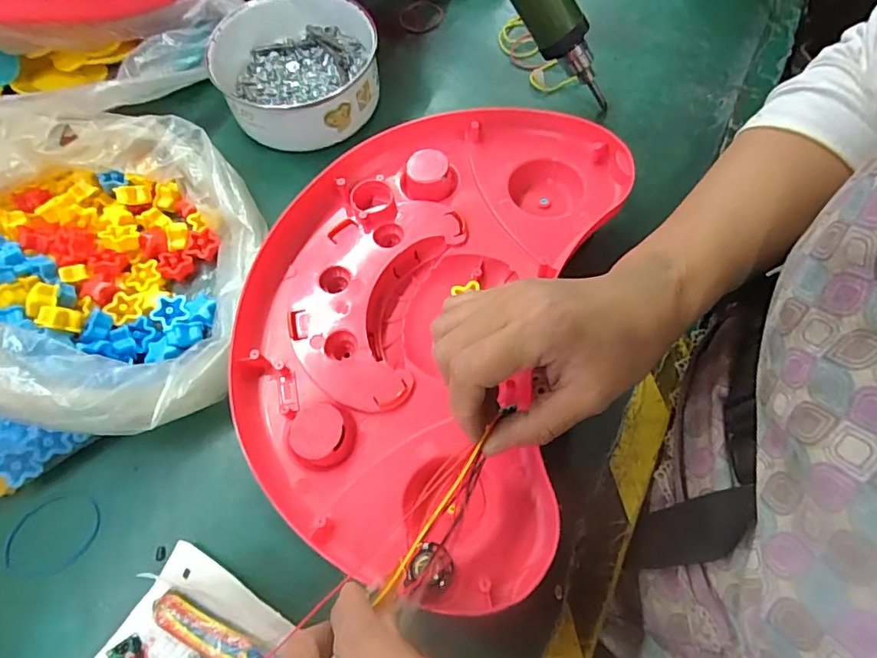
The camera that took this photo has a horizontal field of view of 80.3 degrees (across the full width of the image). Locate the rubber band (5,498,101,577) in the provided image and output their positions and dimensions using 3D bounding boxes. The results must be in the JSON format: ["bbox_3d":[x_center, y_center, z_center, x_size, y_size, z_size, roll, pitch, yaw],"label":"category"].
[{"bbox_3d":[-0.247,0.132,0.333,0.057,0.004,0.048,-1,70,0],"label":"rubber band"}]

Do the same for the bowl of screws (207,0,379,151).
[{"bbox_3d":[-0.124,-0.233,0.460,0.140,0.056,0.141,-1,65,3],"label":"bowl of screws"}]

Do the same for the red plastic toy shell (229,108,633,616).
[{"bbox_3d":[-0.015,-0.016,0.353,0.225,0.041,0.335,15,66,10],"label":"red plastic toy shell"}]

